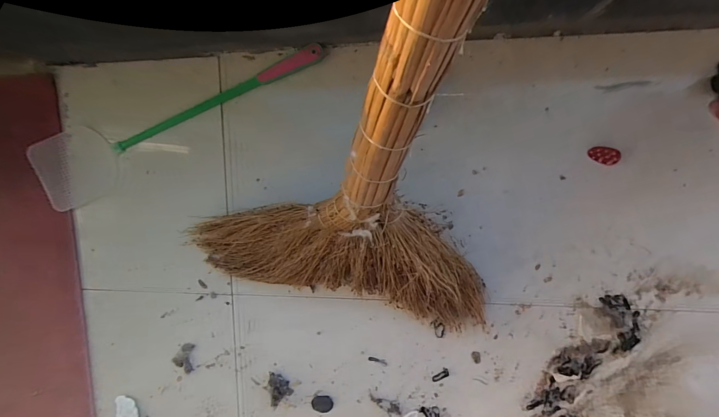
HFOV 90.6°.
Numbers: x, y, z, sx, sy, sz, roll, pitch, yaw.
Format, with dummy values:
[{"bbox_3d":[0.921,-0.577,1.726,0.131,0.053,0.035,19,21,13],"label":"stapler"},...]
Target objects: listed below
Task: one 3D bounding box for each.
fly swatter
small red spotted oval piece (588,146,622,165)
[{"bbox_3d":[-0.280,-0.131,0.531,0.490,0.023,0.106,-22,93,8],"label":"fly swatter"},{"bbox_3d":[0.320,-0.070,0.466,0.035,0.019,0.020,26,98,3],"label":"small red spotted oval piece"}]

